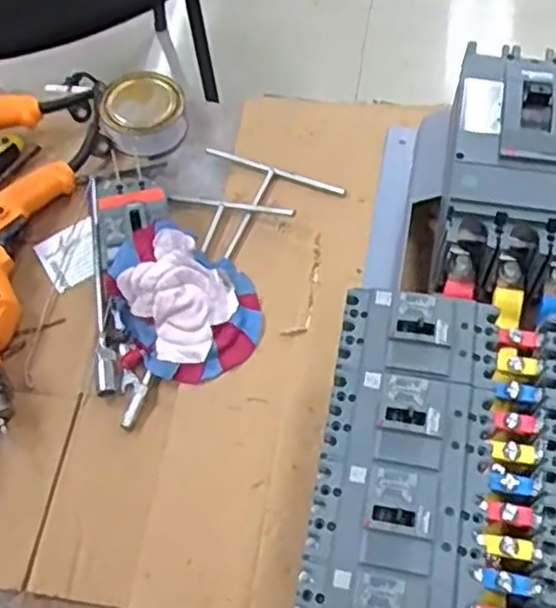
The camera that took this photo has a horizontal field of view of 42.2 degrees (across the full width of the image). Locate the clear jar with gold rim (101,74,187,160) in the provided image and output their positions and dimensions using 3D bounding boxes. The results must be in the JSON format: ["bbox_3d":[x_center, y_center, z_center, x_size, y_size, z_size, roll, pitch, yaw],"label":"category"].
[{"bbox_3d":[-0.165,-0.231,0.894,0.100,0.063,0.092,-2,61,3],"label":"clear jar with gold rim"}]

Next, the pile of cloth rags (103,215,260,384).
[{"bbox_3d":[-0.096,-0.007,0.759,0.138,0.068,0.161,-30,63,-13],"label":"pile of cloth rags"}]

